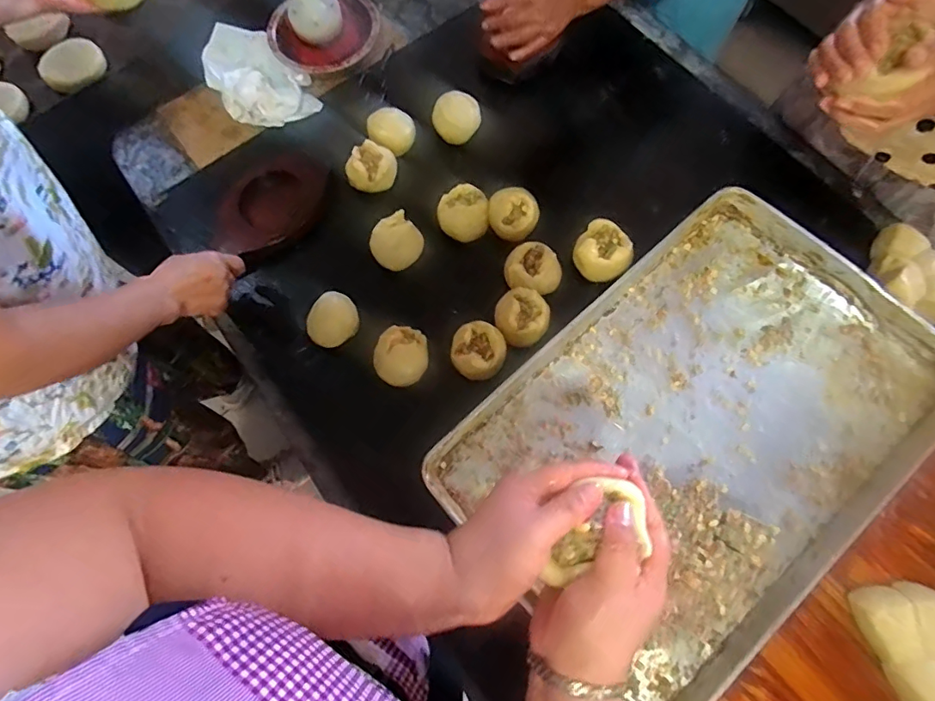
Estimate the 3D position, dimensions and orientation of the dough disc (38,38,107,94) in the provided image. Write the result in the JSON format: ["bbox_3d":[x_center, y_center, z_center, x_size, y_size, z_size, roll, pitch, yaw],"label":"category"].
[{"bbox_3d":[-0.634,-0.459,0.814,0.095,0.015,0.070,-41,110,-8],"label":"dough disc"}]

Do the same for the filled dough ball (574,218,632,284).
[{"bbox_3d":[0.190,-0.134,0.722,0.076,0.053,0.079,0,71,0],"label":"filled dough ball"}]

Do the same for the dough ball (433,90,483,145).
[{"bbox_3d":[-0.015,-0.368,0.808,0.072,0.060,0.066,0,71,0],"label":"dough ball"}]

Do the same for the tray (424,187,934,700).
[{"bbox_3d":[0.288,0.095,0.643,0.603,0.063,0.400,-40,76,-12],"label":"tray"}]

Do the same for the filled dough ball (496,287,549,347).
[{"bbox_3d":[0.074,-0.047,0.688,0.073,0.041,0.078,-9,72,-3],"label":"filled dough ball"}]

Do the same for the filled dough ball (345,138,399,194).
[{"bbox_3d":[-0.146,-0.274,0.776,0.062,0.067,0.059,20,72,7],"label":"filled dough ball"}]

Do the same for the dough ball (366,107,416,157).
[{"bbox_3d":[-0.116,-0.336,0.786,0.070,0.046,0.065,0,71,0],"label":"dough ball"}]

